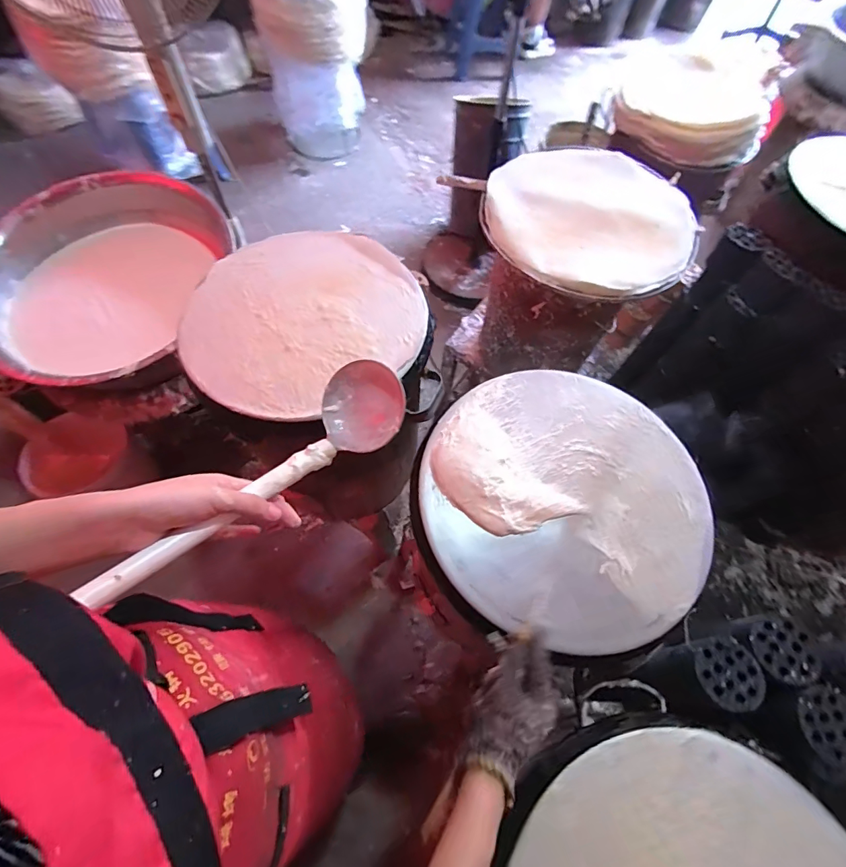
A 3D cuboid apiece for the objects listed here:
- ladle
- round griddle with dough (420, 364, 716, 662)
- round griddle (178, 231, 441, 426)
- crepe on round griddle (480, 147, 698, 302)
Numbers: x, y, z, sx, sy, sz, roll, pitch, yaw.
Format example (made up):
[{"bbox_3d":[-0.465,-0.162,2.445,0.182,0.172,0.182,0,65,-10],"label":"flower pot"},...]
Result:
[{"bbox_3d":[-0.142,0.036,0.397,0.090,0.058,0.306,41,56,16],"label":"ladle"},{"bbox_3d":[0.190,0.071,0.570,0.357,0.034,0.372,1,64,-2],"label":"round griddle with dough"},{"bbox_3d":[-0.177,-0.181,0.687,0.366,0.029,0.363,-6,65,-6],"label":"round griddle"},{"bbox_3d":[0.308,-0.410,0.816,0.383,0.033,0.391,8,64,1],"label":"crepe on round griddle"}]

